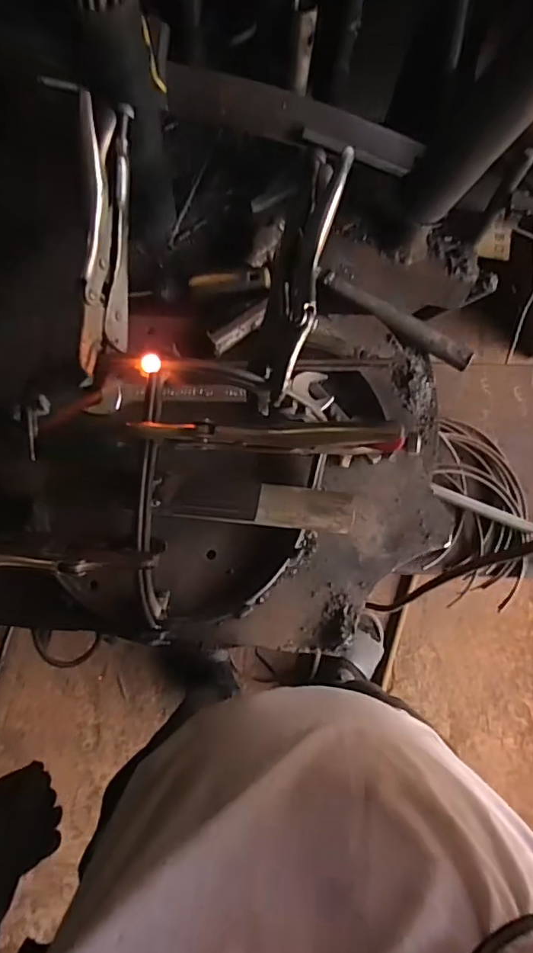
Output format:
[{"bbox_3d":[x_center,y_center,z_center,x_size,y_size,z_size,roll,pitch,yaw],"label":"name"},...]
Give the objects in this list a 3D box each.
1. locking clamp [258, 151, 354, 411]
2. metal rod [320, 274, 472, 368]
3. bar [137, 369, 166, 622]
[{"bbox_3d":[0.024,-0.150,0.401,0.035,0.050,0.210,13,80,-2],"label":"locking clamp"},{"bbox_3d":[0.123,-0.148,0.511,0.156,0.013,0.015,32,80,2],"label":"metal rod"},{"bbox_3d":[-0.080,0.029,0.371,0.011,0.057,0.189,2,109,-4],"label":"bar"}]

